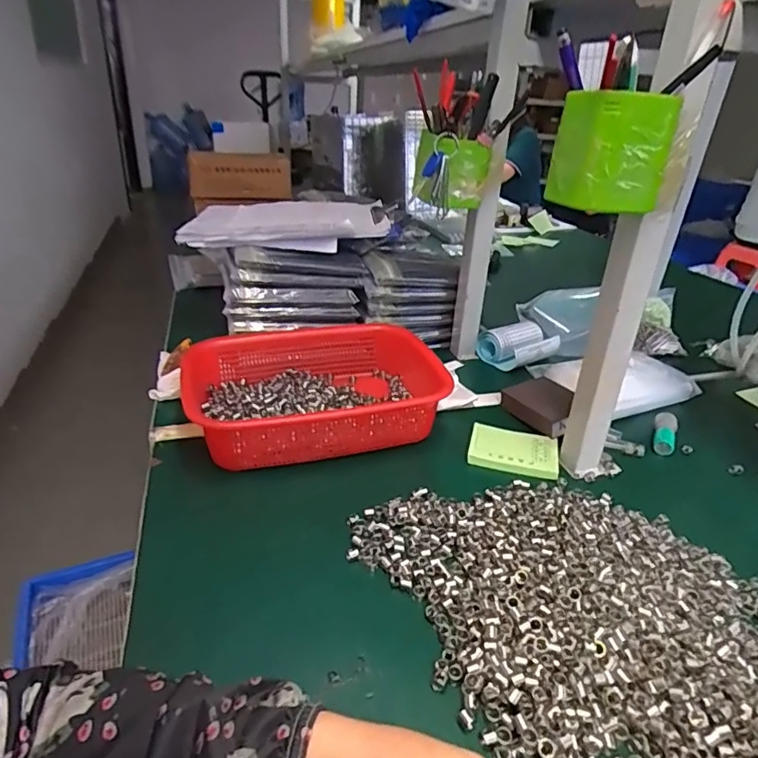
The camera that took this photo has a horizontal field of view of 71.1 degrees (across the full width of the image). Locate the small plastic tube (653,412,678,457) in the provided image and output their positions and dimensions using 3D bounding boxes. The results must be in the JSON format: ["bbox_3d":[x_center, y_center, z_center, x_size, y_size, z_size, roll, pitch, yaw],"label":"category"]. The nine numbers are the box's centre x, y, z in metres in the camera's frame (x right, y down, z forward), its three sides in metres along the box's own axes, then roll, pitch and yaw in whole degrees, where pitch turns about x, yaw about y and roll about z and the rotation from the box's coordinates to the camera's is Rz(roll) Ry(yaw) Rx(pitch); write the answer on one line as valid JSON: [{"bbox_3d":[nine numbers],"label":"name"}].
[{"bbox_3d":[0.339,0.063,0.629,0.026,0.018,0.065,18,32,25],"label":"small plastic tube"}]

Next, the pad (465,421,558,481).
[{"bbox_3d":[0.151,0.079,0.595,0.095,0.012,0.078,11,29,13],"label":"pad"}]

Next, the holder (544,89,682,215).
[{"bbox_3d":[0.182,-0.176,0.415,0.072,0.079,0.062,-5,30,-15],"label":"holder"}]

